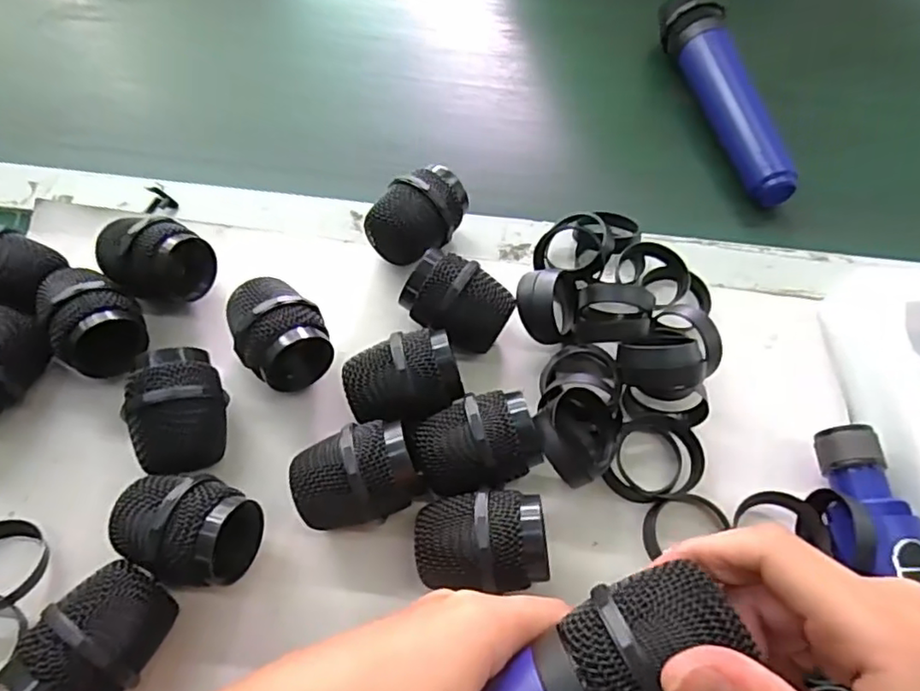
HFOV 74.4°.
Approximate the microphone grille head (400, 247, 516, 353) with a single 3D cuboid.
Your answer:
[{"bbox_3d":[-0.002,-0.022,0.346,0.054,0.048,0.043,30,64,13],"label":"microphone grille head"}]

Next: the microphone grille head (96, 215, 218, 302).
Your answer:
[{"bbox_3d":[-0.178,-0.048,0.354,0.059,0.046,0.047,27,63,12],"label":"microphone grille head"}]

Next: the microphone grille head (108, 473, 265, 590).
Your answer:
[{"bbox_3d":[-0.128,0.087,0.285,0.061,0.048,0.045,13,61,5],"label":"microphone grille head"}]

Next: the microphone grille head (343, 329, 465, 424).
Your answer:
[{"bbox_3d":[-0.030,0.021,0.318,0.056,0.039,0.044,-18,63,-12],"label":"microphone grille head"}]

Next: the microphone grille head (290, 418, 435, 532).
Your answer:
[{"bbox_3d":[-0.051,0.067,0.297,0.058,0.048,0.045,-19,63,-12],"label":"microphone grille head"}]

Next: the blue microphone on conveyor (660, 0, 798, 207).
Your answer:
[{"bbox_3d":[0.201,-0.187,0.460,0.041,0.053,0.196,-10,62,-8],"label":"blue microphone on conveyor"}]

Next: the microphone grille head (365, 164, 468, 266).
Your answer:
[{"bbox_3d":[-0.024,-0.078,0.376,0.043,0.046,0.063,31,64,14],"label":"microphone grille head"}]

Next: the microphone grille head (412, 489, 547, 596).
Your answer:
[{"bbox_3d":[0.009,0.094,0.285,0.057,0.049,0.041,-5,61,-5],"label":"microphone grille head"}]

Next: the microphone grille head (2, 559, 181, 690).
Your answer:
[{"bbox_3d":[-0.154,0.127,0.262,0.041,0.049,0.058,32,64,15],"label":"microphone grille head"}]

